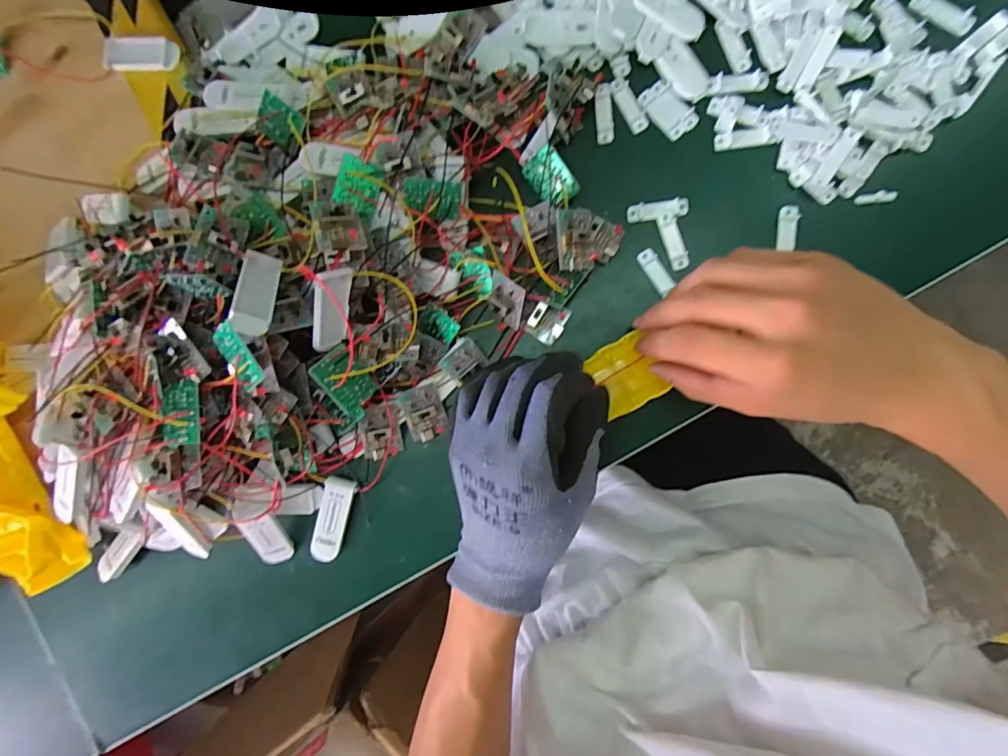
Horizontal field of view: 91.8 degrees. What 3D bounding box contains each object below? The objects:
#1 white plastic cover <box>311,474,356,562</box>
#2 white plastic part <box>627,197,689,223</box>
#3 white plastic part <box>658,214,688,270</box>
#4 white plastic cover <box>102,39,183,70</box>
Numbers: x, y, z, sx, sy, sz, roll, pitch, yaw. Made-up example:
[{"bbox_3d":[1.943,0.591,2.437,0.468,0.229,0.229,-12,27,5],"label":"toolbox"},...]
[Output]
[{"bbox_3d":[-0.119,0.098,0.339,0.021,0.007,0.058,16,92,8],"label":"white plastic cover"},{"bbox_3d":[0.098,-0.107,0.311,0.038,0.007,0.011,-5,89,8],"label":"white plastic part"},{"bbox_3d":[0.108,-0.087,0.310,0.012,0.005,0.036,-18,88,8],"label":"white plastic part"},{"bbox_3d":[-0.252,-0.223,0.338,0.057,0.010,0.021,7,91,8],"label":"white plastic cover"}]

